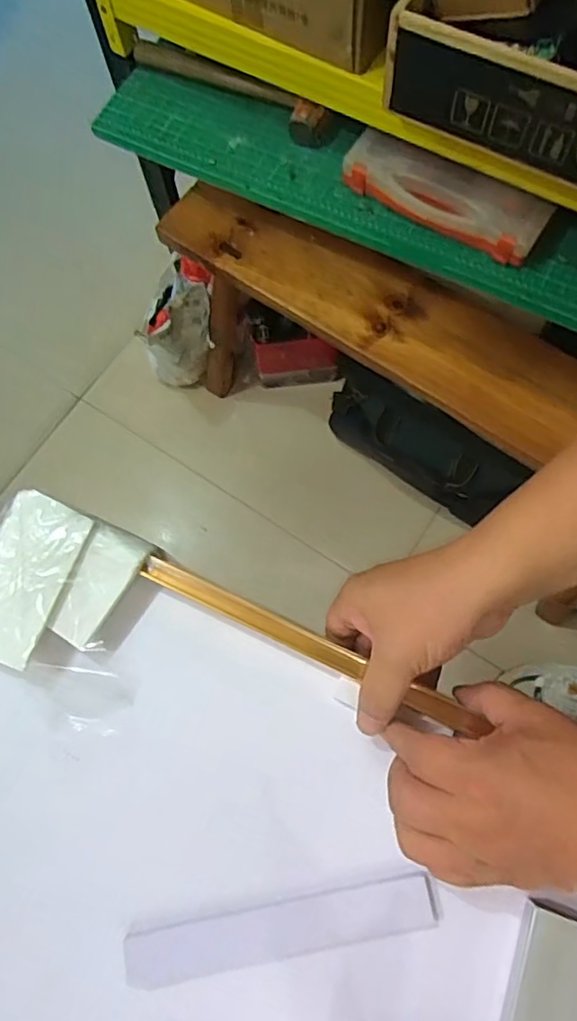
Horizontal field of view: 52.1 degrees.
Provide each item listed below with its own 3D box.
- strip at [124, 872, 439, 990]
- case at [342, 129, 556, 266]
[{"bbox_3d":[-0.005,0.257,0.361,0.188,0.004,0.032,-12,75,-1],"label":"strip"},{"bbox_3d":[0.186,-0.385,0.722,0.254,0.059,0.057,33,77,12],"label":"case"}]

